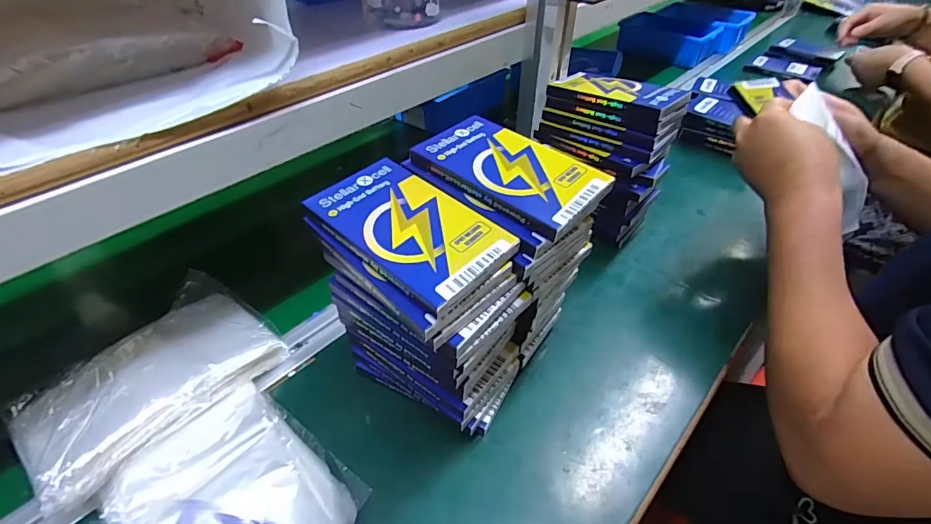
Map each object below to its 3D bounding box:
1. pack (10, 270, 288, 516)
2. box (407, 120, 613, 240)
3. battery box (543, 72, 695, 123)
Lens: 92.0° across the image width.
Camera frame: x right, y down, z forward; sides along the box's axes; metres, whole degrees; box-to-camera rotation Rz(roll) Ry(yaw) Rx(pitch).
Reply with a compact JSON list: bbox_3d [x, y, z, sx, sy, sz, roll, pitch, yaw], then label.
[{"bbox_3d":[-0.272,0.099,0.397,0.131,0.053,0.187,27,49,26],"label":"pack"},{"bbox_3d":[0.034,-0.068,0.334,0.130,0.019,0.075,31,51,29],"label":"box"},{"bbox_3d":[0.168,-0.187,0.496,0.135,0.018,0.070,31,51,29],"label":"battery box"}]

